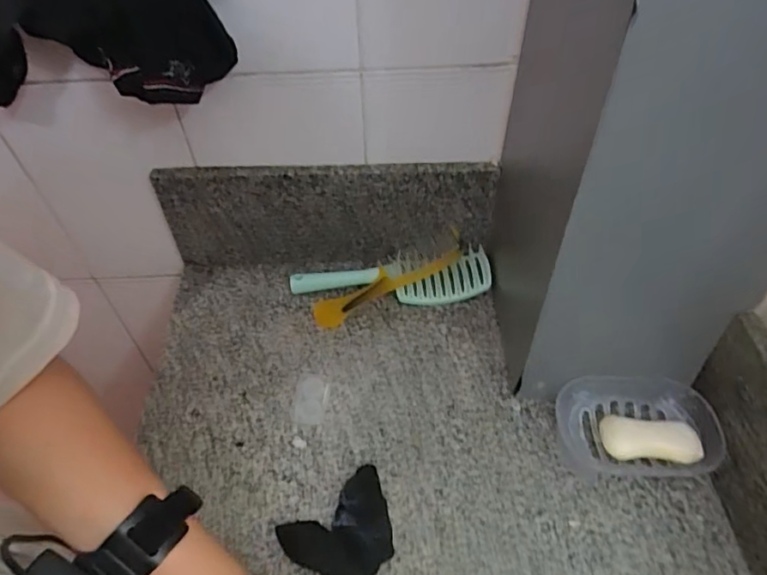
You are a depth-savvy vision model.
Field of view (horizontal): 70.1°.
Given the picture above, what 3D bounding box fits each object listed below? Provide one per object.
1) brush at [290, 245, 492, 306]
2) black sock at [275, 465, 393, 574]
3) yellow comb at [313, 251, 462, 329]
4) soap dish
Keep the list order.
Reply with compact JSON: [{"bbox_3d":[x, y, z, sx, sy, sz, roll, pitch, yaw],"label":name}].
[{"bbox_3d":[0.011,-0.008,0.704,0.252,0.034,0.065,-7,49,-6],"label":"brush"},{"bbox_3d":[-0.037,0.226,0.502,0.103,0.039,0.084,-26,54,-21],"label":"black sock"},{"bbox_3d":[0.004,-0.001,0.681,0.194,0.020,0.048,-24,50,5],"label":"yellow comb"},{"bbox_3d":[0.253,0.146,0.550,0.140,0.057,0.094,1,49,1],"label":"soap dish"}]

